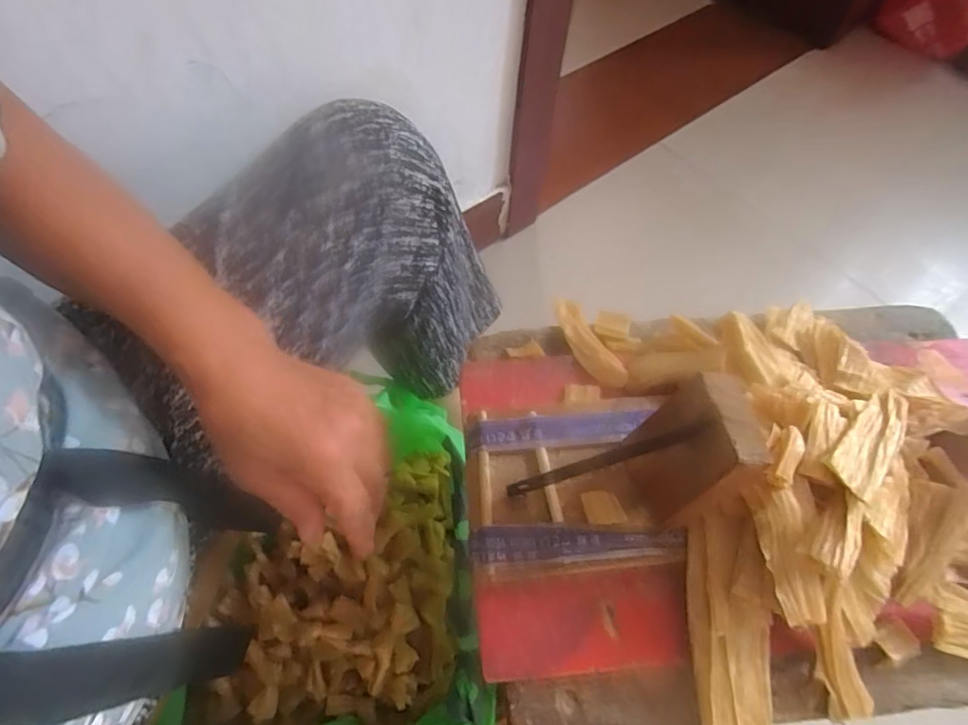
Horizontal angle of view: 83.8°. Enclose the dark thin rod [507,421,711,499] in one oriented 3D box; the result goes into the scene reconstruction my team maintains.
[{"bbox_3d":[0.054,0.045,0.249,0.099,0.015,0.007,-24,60,23],"label":"dark thin rod"}]

